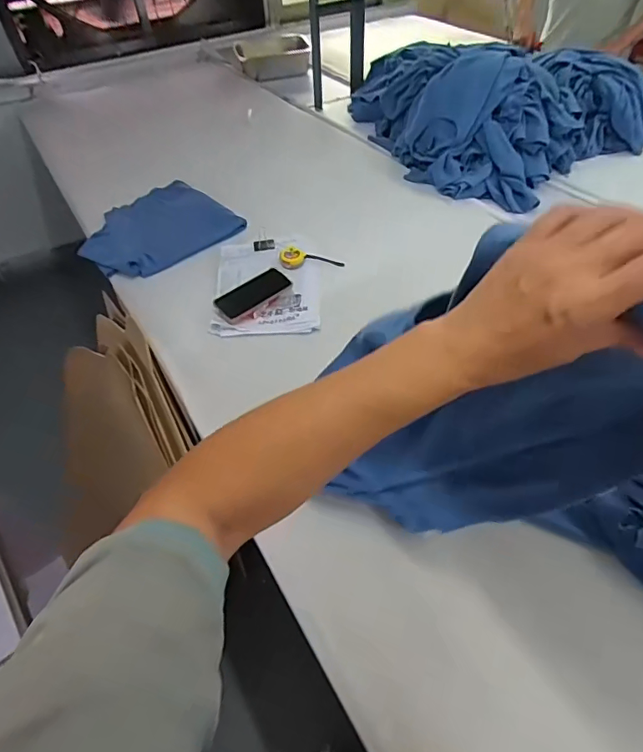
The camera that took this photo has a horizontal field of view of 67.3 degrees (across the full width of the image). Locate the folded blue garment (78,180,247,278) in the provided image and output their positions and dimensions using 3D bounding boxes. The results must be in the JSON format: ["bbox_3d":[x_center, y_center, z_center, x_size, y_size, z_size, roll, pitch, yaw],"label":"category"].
[{"bbox_3d":[-0.424,-0.392,1.237,0.361,0.034,0.347,-34,55,-24],"label":"folded blue garment"}]

